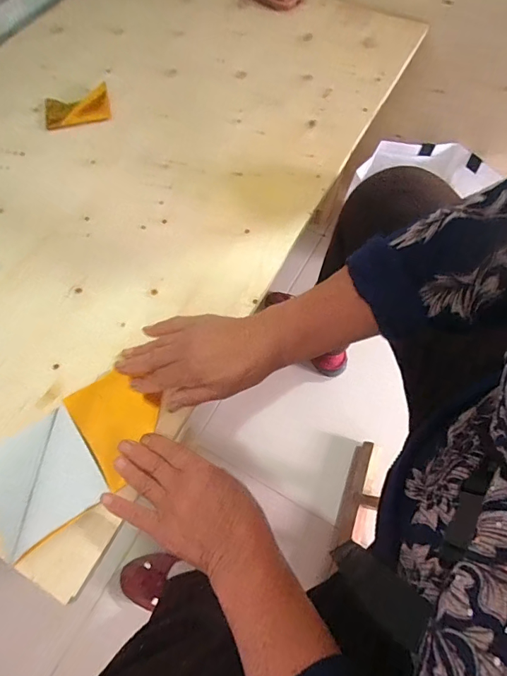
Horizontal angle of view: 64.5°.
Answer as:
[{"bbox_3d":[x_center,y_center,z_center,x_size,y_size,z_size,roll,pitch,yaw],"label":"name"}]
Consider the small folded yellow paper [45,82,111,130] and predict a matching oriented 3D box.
[{"bbox_3d":[-0.274,-0.360,0.627,0.097,0.008,0.078,-10,64,-3],"label":"small folded yellow paper"}]

